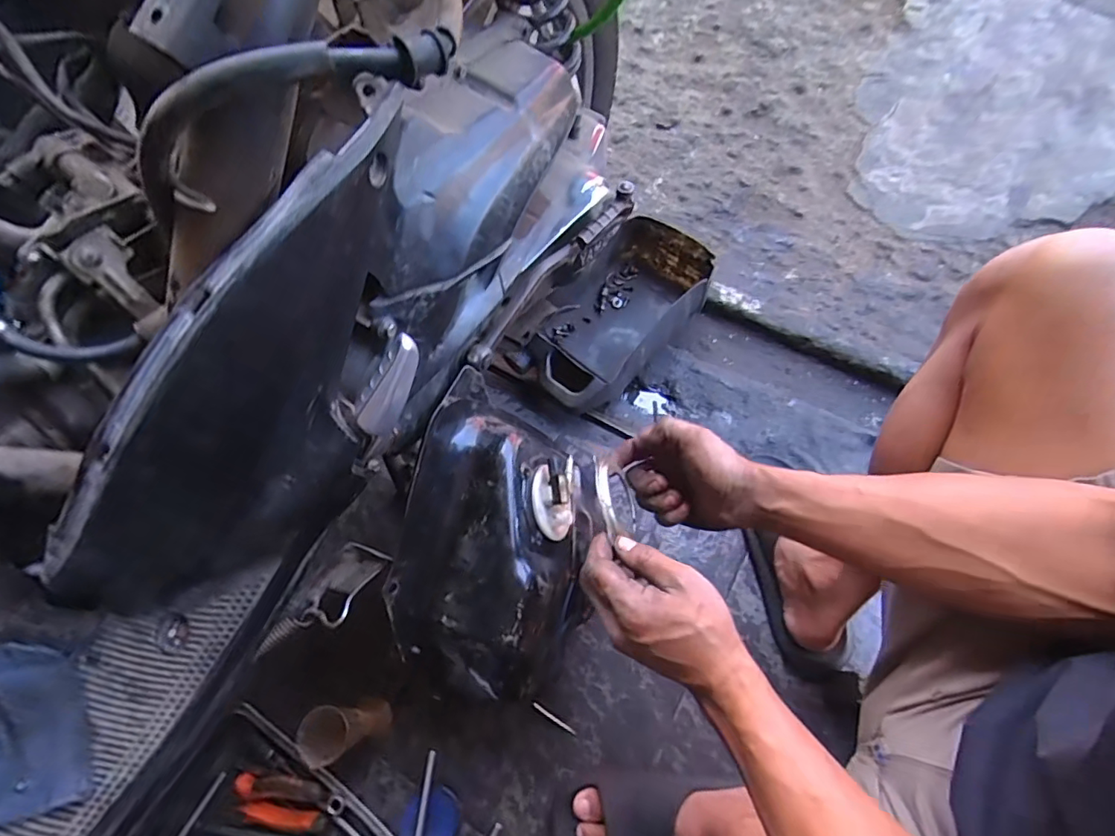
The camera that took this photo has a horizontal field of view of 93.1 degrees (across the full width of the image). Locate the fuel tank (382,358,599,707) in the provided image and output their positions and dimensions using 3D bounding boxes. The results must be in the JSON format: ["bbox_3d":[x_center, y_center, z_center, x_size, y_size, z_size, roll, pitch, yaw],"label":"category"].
[{"bbox_3d":[-0.052,0.117,0.503,0.156,0.141,0.267,10,68,8],"label":"fuel tank"}]

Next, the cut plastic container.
[{"bbox_3d":[0.083,-0.160,0.842,0.187,0.093,0.324,40,74,17],"label":"cut plastic container"}]

